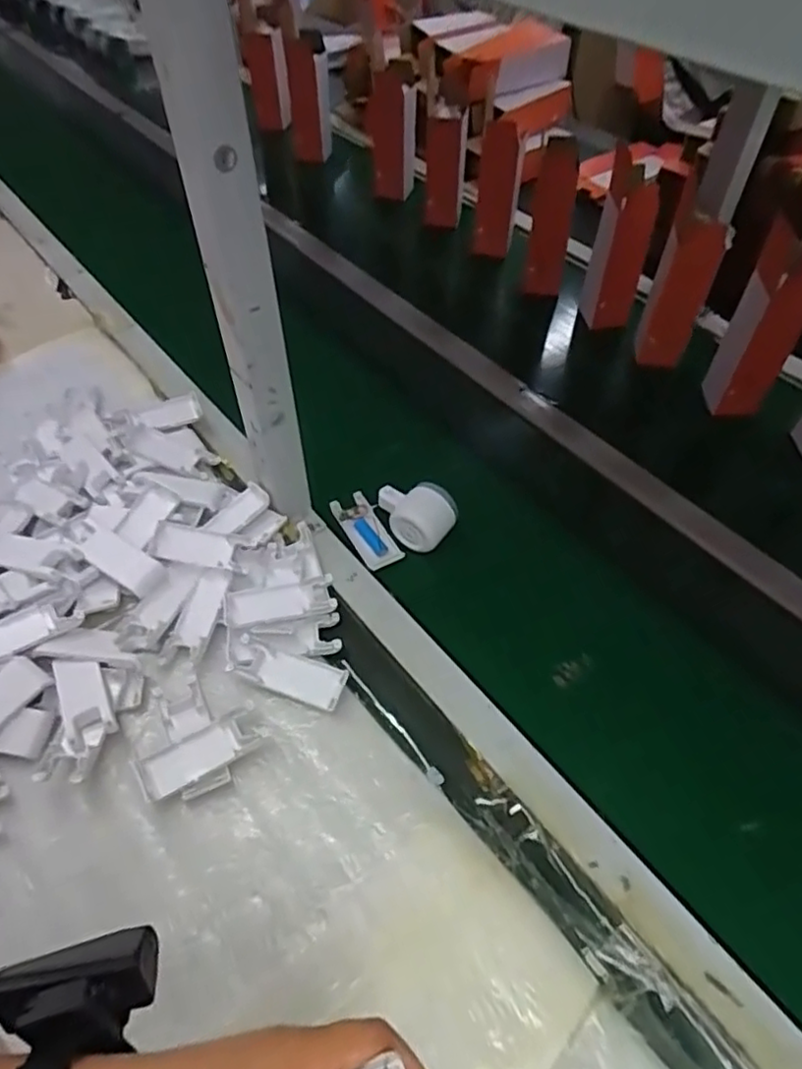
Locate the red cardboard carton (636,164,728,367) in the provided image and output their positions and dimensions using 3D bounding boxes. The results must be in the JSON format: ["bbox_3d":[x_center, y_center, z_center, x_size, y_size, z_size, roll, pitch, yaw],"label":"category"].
[{"bbox_3d":[0.358,-0.309,0.849,0.071,0.175,0.045,20,55,15],"label":"red cardboard carton"}]

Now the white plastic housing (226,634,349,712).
[{"bbox_3d":[-0.101,0.124,0.585,0.102,0.014,0.039,16,54,12],"label":"white plastic housing"}]

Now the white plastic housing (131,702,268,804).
[{"bbox_3d":[-0.165,0.181,0.538,0.103,0.011,0.040,-23,56,-17],"label":"white plastic housing"}]

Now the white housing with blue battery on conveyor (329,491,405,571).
[{"bbox_3d":[-0.039,-0.005,0.701,0.039,0.010,0.095,-35,71,-2],"label":"white housing with blue battery on conveyor"}]

